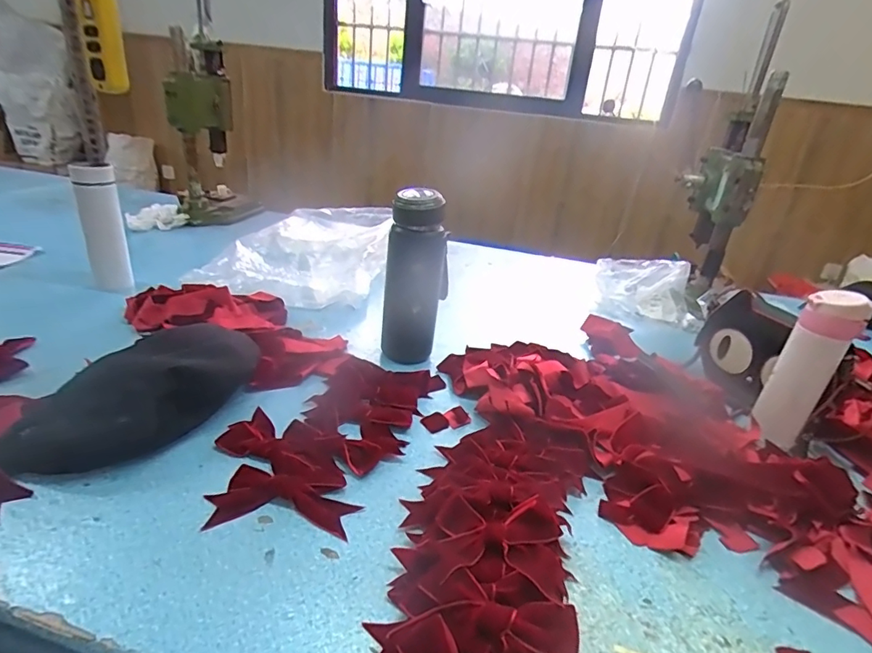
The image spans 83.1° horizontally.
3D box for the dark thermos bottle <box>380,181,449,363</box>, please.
[{"bbox_3d":[-0.031,-0.080,0.745,0.080,0.246,0.071,1,26,-14],"label":"dark thermos bottle"}]

